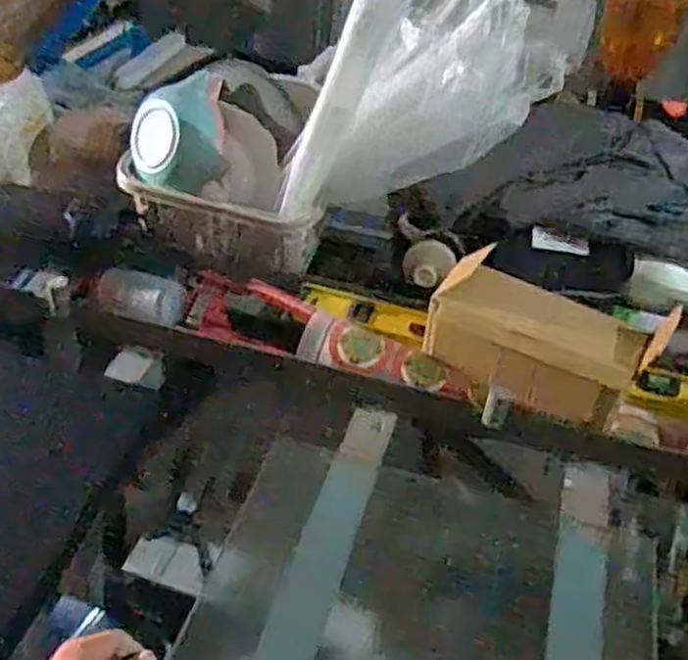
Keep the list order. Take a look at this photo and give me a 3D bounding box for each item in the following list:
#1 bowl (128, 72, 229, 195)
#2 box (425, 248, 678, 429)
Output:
[{"bbox_3d":[-0.213,-0.242,0.939,0.119,0.141,0.070,-12,-8,31],"label":"bowl"},{"bbox_3d":[0.214,0.010,0.825,0.236,0.101,0.084,23,46,20],"label":"box"}]

